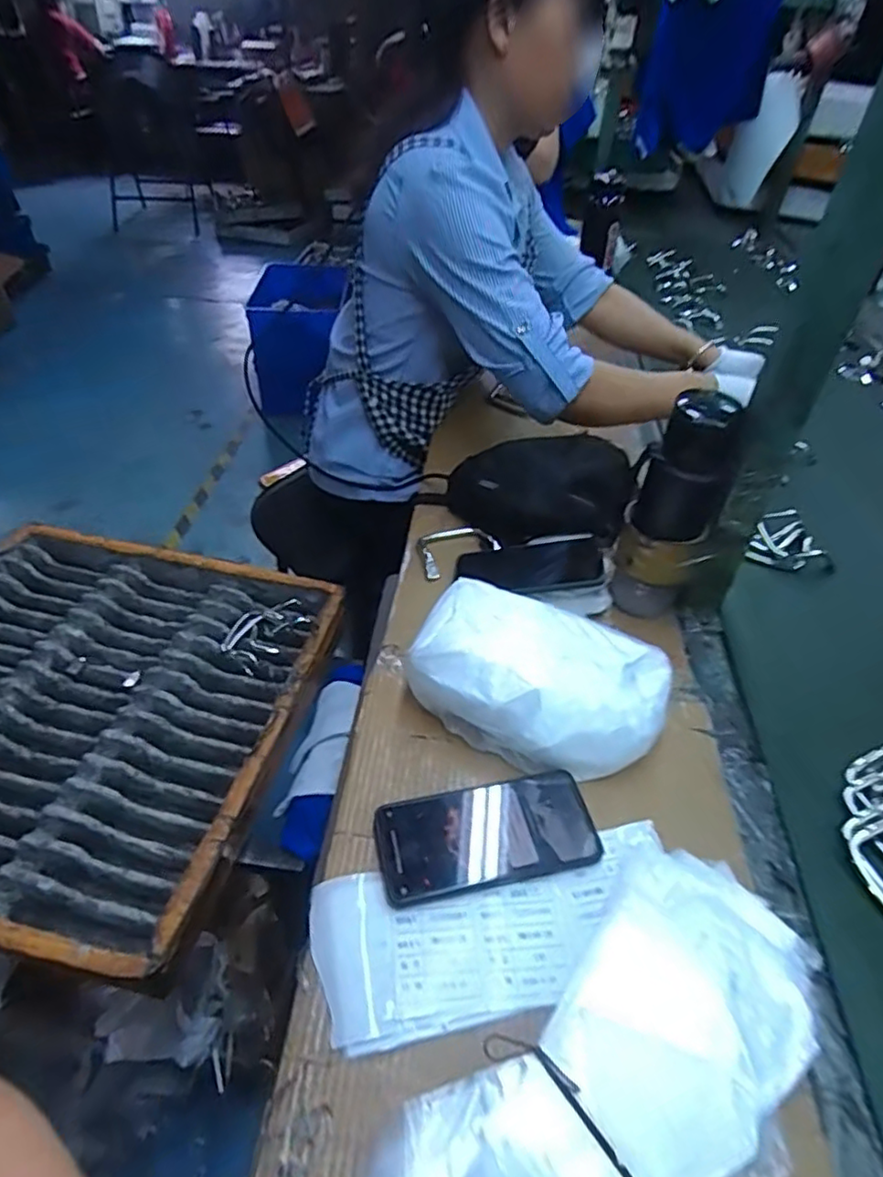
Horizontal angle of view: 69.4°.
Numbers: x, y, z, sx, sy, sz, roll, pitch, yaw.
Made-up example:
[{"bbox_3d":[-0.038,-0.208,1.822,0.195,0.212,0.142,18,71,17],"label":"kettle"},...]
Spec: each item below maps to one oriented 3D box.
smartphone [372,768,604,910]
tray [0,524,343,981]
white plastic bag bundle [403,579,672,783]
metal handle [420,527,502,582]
[{"bbox_3d":[0.035,0.188,0.495,0.166,0.010,0.082,-7,44,-12],"label":"smartphone"},{"bbox_3d":[-0.463,0.142,0.818,0.542,0.054,0.554,10,43,7],"label":"tray"},{"bbox_3d":[0.084,0.085,0.568,0.212,0.092,0.125,18,45,15],"label":"white plastic bag bundle"},{"bbox_3d":[0.015,-0.050,0.760,0.092,0.020,0.066,-17,46,-20],"label":"metal handle"}]

